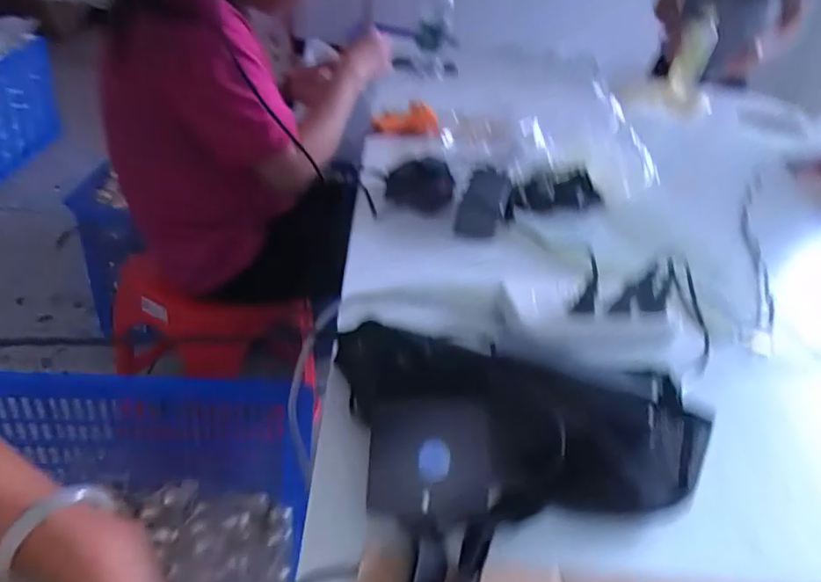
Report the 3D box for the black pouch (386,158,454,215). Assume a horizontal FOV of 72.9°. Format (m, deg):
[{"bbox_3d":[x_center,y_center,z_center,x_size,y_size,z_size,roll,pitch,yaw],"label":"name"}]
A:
[{"bbox_3d":[0.013,-0.145,0.775,0.090,0.075,0.012,12,35,1],"label":"black pouch"}]

